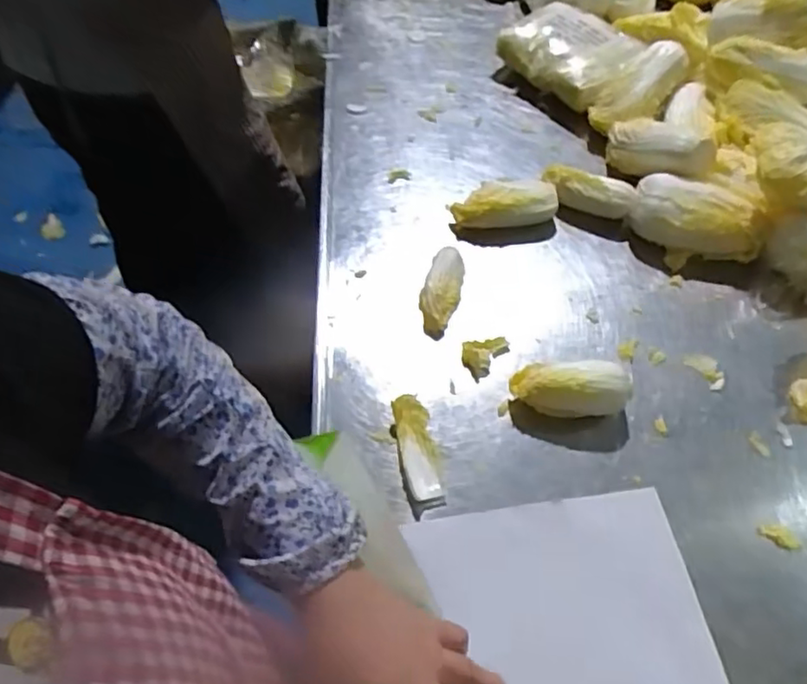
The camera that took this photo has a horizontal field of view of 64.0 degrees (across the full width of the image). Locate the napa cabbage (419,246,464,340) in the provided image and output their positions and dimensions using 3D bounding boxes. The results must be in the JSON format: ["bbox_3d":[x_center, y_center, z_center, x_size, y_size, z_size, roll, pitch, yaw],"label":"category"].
[{"bbox_3d":[0.046,-0.065,0.742,0.044,0.033,0.129,14,57,10],"label":"napa cabbage"}]

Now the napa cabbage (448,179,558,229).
[{"bbox_3d":[0.124,-0.170,0.807,0.130,0.042,0.063,-6,56,-3],"label":"napa cabbage"}]

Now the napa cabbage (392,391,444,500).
[{"bbox_3d":[0.014,0.104,0.640,0.035,0.022,0.105,-10,56,-6],"label":"napa cabbage"}]

